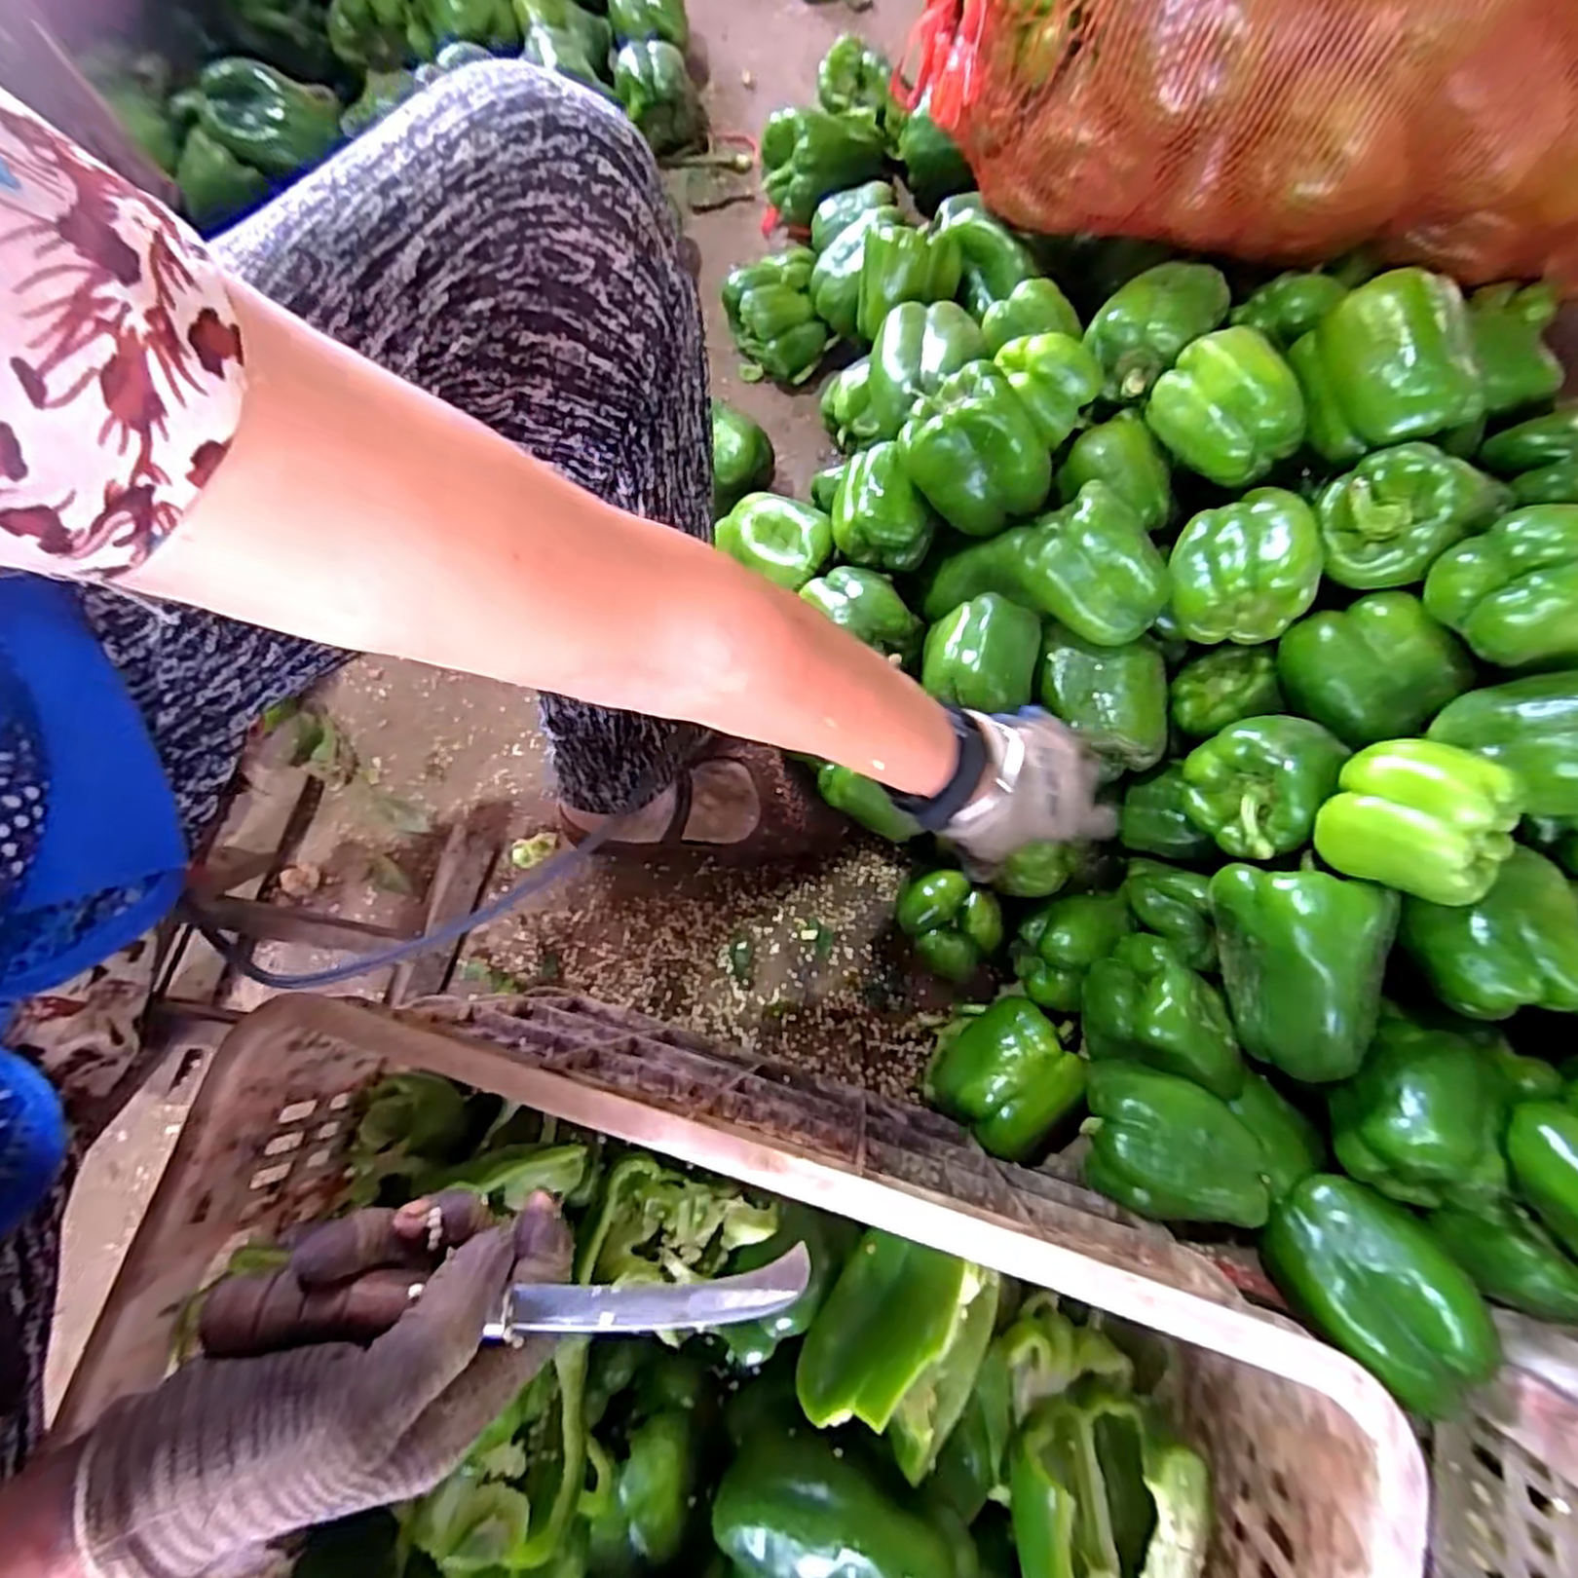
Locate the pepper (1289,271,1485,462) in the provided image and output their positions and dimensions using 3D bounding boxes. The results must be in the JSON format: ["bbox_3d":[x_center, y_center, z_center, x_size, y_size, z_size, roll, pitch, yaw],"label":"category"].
[{"bbox_3d":[0.376,-0.259,0.475,0.079,0.063,0.097,-4,77,-1],"label":"pepper"}]

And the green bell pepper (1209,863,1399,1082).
[{"bbox_3d":[0.299,0.110,0.457,0.077,0.068,0.110,12,77,3],"label":"green bell pepper"}]

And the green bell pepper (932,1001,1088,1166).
[{"bbox_3d":[0.153,0.205,0.551,0.075,0.089,0.091,43,81,9],"label":"green bell pepper"}]

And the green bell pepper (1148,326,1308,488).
[{"bbox_3d":[0.287,-0.252,0.500,0.056,0.057,0.088,-23,78,-5],"label":"green bell pepper"}]

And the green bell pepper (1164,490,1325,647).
[{"bbox_3d":[0.293,-0.150,0.497,0.071,0.064,0.087,9,77,2],"label":"green bell pepper"}]

